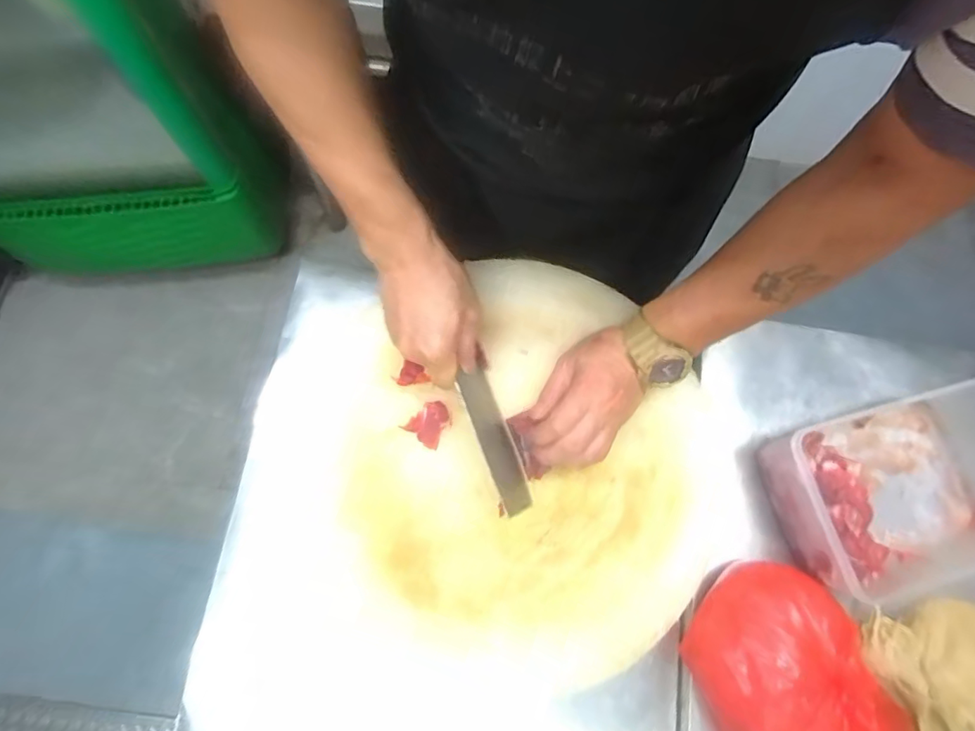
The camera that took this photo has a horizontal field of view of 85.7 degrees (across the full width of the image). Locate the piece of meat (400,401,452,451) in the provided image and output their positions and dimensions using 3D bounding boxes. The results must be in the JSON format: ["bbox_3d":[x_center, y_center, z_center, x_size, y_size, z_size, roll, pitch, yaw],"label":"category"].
[{"bbox_3d":[-0.058,0.057,0.533,0.038,0.011,0.043,35,76,8],"label":"piece of meat"}]

